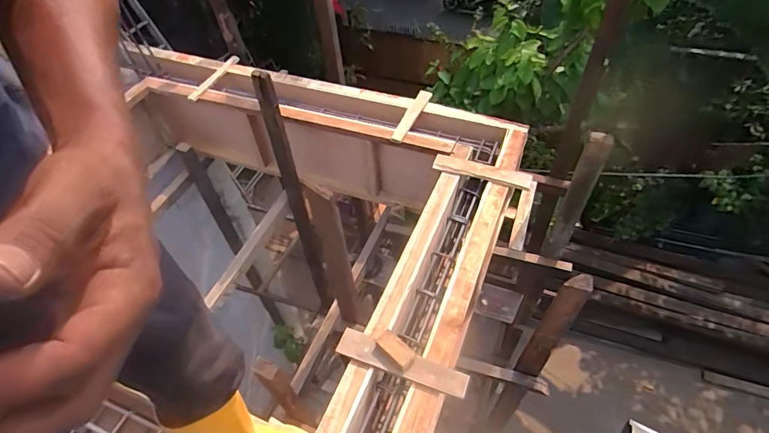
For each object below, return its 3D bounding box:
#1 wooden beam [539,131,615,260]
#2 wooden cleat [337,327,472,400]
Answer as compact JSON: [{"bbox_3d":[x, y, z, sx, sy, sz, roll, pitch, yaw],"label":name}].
[{"bbox_3d":[0.675,-0.031,1.569,0.087,0.632,0.078,23,56,22],"label":"wooden beam"},{"bbox_3d":[0.041,0.384,1.137,0.351,0.028,0.068,16,54,17],"label":"wooden cleat"}]

